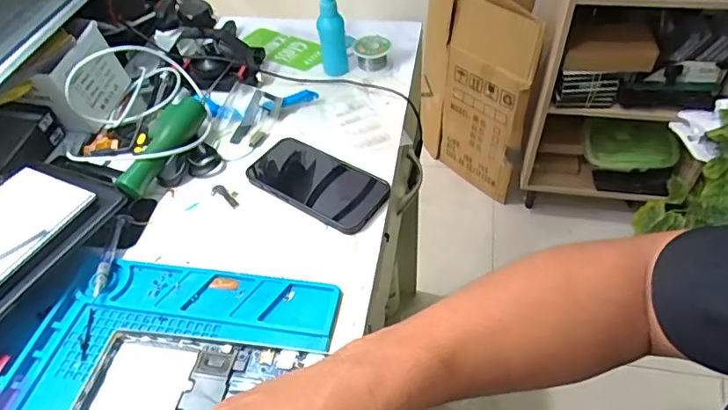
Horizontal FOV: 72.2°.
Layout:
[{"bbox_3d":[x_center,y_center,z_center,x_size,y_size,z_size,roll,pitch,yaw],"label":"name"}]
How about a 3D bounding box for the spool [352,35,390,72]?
[{"bbox_3d":[0.010,-0.206,0.671,0.049,0.028,0.050,-3,47,3],"label":"spool"}]

